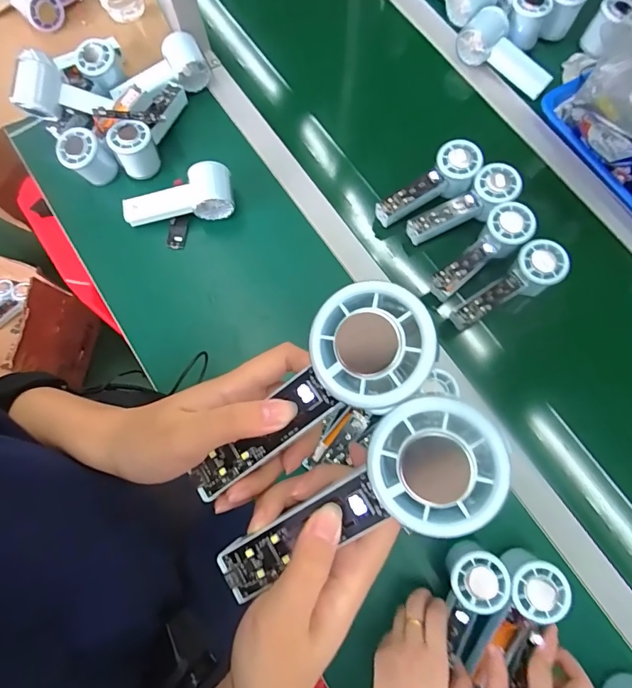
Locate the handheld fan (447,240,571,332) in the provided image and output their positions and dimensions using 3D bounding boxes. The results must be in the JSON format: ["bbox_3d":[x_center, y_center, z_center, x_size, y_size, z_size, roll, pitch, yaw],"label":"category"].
[{"bbox_3d":[0.246,-0.068,0.550,0.153,0.052,0.055,-36,77,-8],"label":"handheld fan"}]

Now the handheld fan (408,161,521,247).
[{"bbox_3d":[0.201,-0.186,0.589,0.158,0.039,0.052,-29,76,8],"label":"handheld fan"}]

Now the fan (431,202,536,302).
[{"bbox_3d":[0.217,-0.118,0.564,0.149,0.051,0.050,-41,78,-9],"label":"fan"}]

